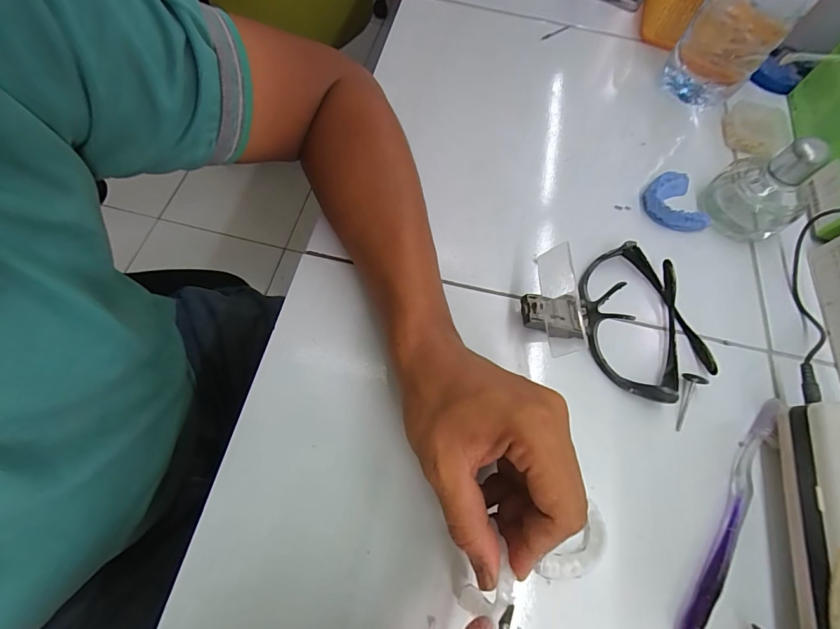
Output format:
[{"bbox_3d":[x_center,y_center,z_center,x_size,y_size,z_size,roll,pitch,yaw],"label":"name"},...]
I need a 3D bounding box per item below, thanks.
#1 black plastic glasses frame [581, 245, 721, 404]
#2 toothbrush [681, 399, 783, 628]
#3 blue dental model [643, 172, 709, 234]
[{"bbox_3d":[0.180,0.001,0.319,0.096,0.030,0.135,-9,67,-7],"label":"black plastic glasses frame"},{"bbox_3d":[0.216,0.131,0.272,0.017,0.007,0.183,39,69,13],"label":"toothbrush"},{"bbox_3d":[0.244,-0.108,0.382,0.053,0.021,0.058,1,66,-3],"label":"blue dental model"}]

